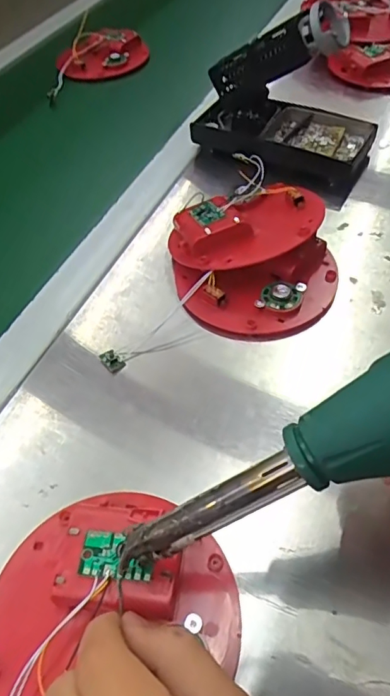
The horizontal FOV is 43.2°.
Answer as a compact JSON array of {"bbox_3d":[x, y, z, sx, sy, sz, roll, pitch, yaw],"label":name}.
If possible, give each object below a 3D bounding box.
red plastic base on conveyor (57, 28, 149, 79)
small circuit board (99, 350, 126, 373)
[{"bbox_3d":[-0.123,-0.393,0.658,0.118,0.028,0.093,-8,52,-3],"label":"red plastic base on conveyor"},{"bbox_3d":[-0.057,0.009,0.340,0.013,0.005,0.017,-32,56,-20],"label":"small circuit board"}]

